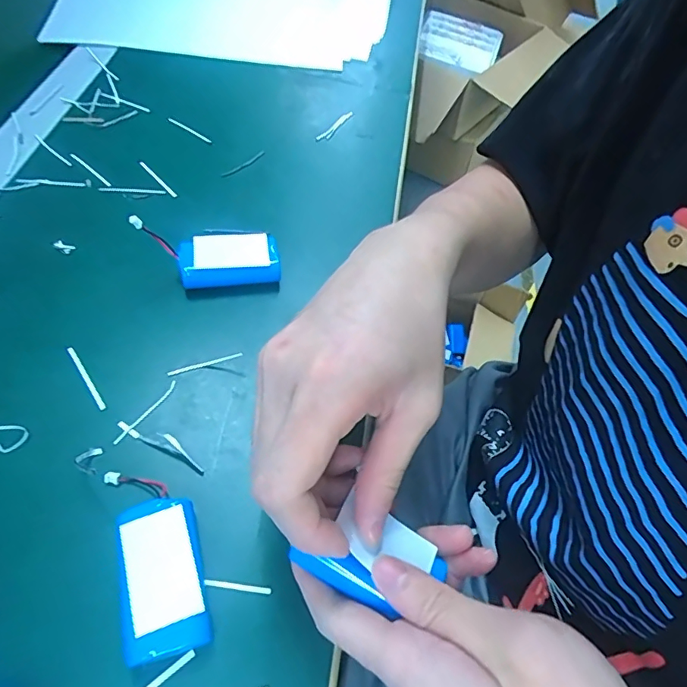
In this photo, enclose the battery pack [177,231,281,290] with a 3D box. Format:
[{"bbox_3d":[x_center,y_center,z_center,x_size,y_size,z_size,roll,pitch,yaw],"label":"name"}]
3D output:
[{"bbox_3d":[-0.081,-0.060,0.355,0.067,0.026,0.037,-9,57,-11],"label":"battery pack"}]

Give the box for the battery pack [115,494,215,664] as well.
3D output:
[{"bbox_3d":[-0.089,0.113,0.242,0.041,0.020,0.068,-11,58,-13],"label":"battery pack"}]

